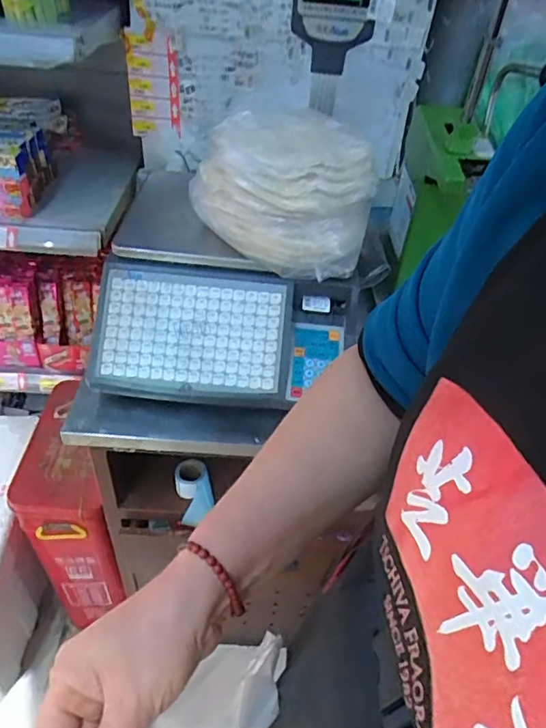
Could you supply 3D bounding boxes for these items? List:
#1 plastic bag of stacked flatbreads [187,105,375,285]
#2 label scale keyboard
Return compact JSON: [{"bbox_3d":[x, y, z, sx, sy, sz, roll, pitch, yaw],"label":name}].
[{"bbox_3d":[0.017,-0.232,0.718,0.218,0.143,0.184,12,43,7],"label":"plastic bag of stacked flatbreads"},{"bbox_3d":[-0.066,-0.038,0.722,0.329,0.034,0.171,6,84,-5],"label":"label scale keyboard"}]

